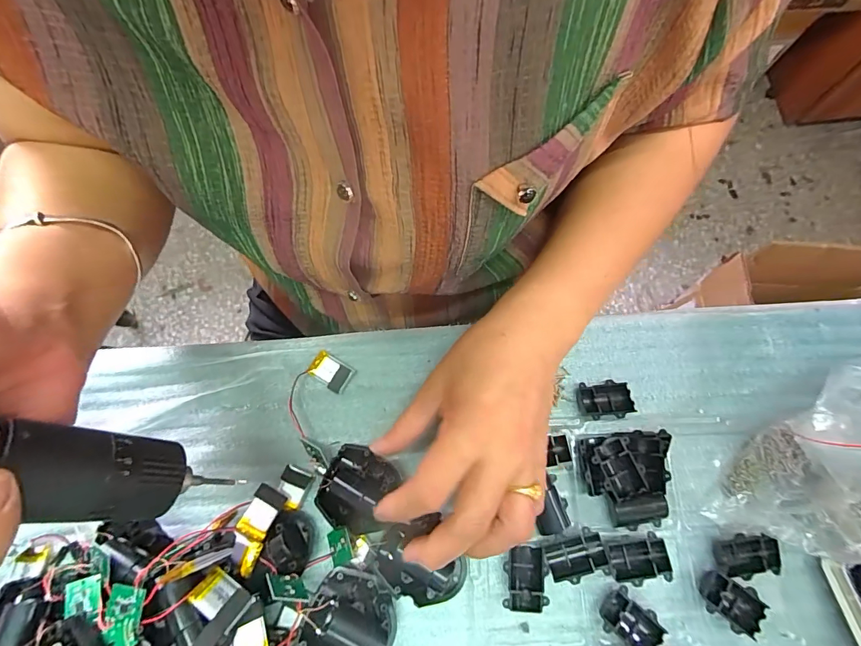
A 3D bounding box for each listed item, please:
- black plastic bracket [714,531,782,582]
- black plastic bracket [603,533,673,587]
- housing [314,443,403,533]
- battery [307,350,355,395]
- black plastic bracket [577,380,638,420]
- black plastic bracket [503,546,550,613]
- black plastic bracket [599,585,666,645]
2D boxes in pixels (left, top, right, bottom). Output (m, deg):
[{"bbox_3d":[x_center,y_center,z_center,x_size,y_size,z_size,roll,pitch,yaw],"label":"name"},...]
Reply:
[{"bbox_3d":[0.209,0.153,0.269,0.037,0.013,0.026,-4,73,0],"label":"black plastic bracket"},{"bbox_3d":[0.137,0.155,0.270,0.037,0.010,0.026,-8,73,-1],"label":"black plastic bracket"},{"bbox_3d":[-0.051,0.114,0.283,0.050,0.023,0.051,0,73,1],"label":"housing"},{"bbox_3d":[-0.077,0.038,0.315,0.031,0.004,0.022,36,81,-2],"label":"battery"},{"bbox_3d":[0.129,0.057,0.306,0.040,0.012,0.027,-5,73,0],"label":"black plastic bracket"},{"bbox_3d":[0.062,0.168,0.272,0.027,0.016,0.037,0,73,2],"label":"black plastic bracket"},{"bbox_3d":[0.128,0.190,0.261,0.037,0.010,0.026,36,77,11],"label":"black plastic bracket"}]

